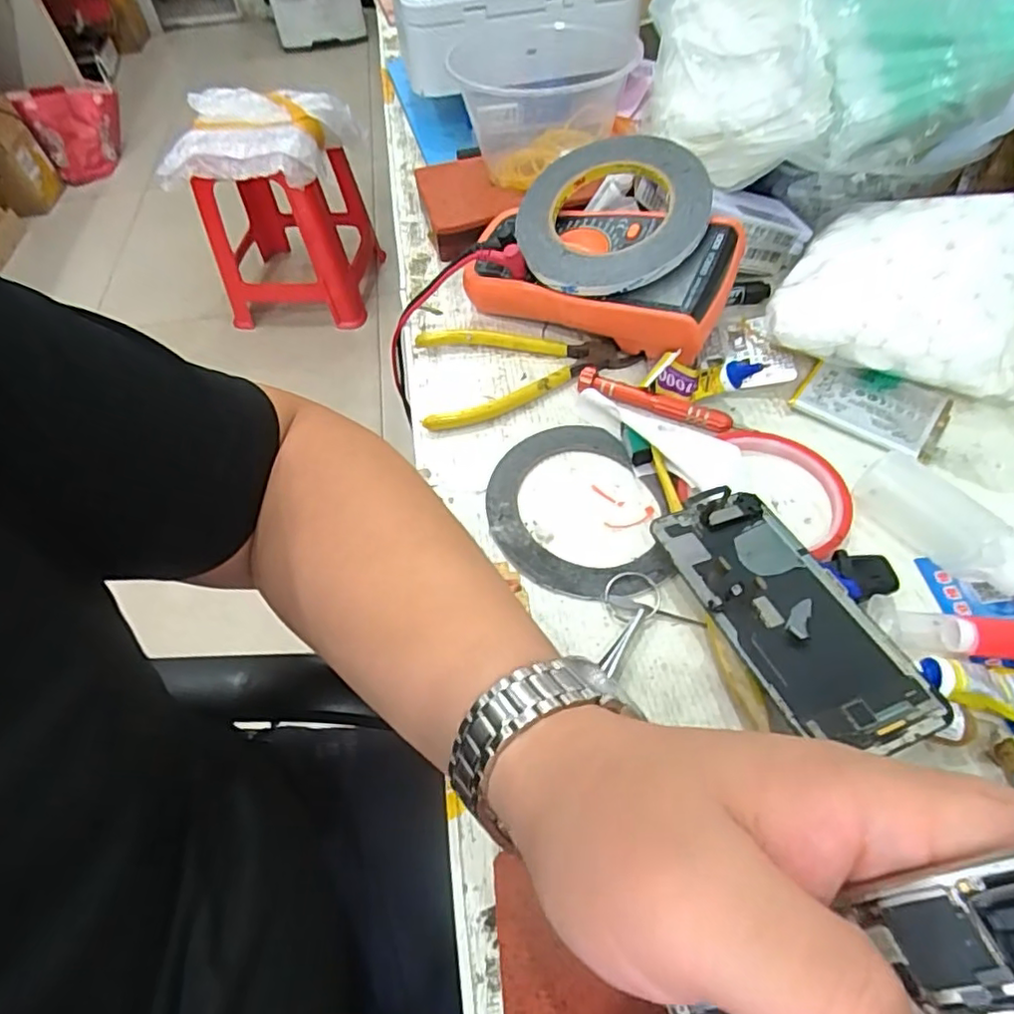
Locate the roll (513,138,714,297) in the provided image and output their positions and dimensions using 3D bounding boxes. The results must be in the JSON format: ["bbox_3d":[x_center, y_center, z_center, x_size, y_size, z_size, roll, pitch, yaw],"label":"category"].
[{"bbox_3d":[0.069,-0.196,0.406,0.125,0.013,0.130,-8,65,17],"label":"roll"}]

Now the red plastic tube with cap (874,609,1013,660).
[{"bbox_3d":[0.217,0.061,0.286,0.082,0.019,0.020,7,54,10],"label":"red plastic tube with cap"}]

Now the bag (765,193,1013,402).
[{"bbox_3d":[0.261,-0.129,0.376,0.172,0.077,0.106,19,58,17],"label":"bag"}]

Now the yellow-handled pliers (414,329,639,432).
[{"bbox_3d":[0.014,-0.098,0.417,0.144,0.010,0.086,-10,54,-3],"label":"yellow-handled pliers"}]

